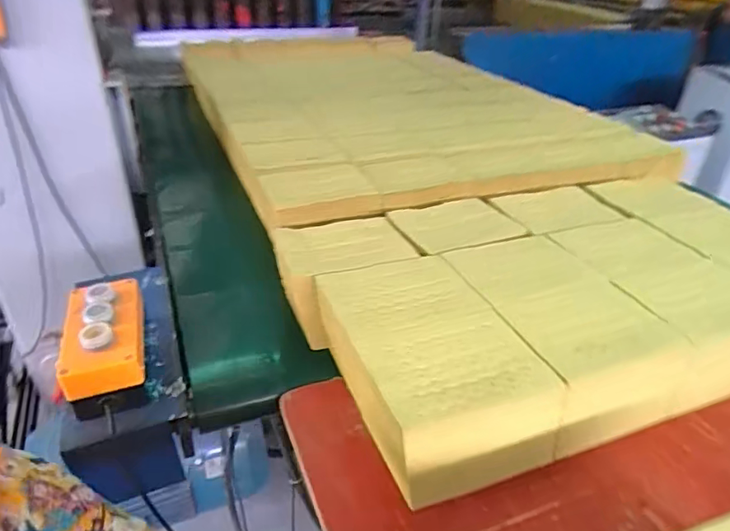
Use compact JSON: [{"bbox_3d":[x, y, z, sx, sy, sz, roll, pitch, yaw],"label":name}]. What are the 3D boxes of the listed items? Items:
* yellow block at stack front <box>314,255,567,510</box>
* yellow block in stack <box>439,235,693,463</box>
[{"bbox_3d":[0.058,0.103,0.559,0.169,0.109,0.245,-11,35,-21],"label":"yellow block at stack front"},{"bbox_3d":[0.218,0.075,0.623,0.176,0.105,0.247,-11,35,-22],"label":"yellow block in stack"}]

